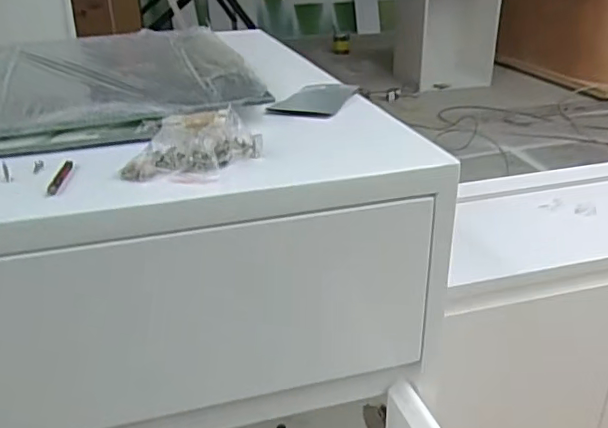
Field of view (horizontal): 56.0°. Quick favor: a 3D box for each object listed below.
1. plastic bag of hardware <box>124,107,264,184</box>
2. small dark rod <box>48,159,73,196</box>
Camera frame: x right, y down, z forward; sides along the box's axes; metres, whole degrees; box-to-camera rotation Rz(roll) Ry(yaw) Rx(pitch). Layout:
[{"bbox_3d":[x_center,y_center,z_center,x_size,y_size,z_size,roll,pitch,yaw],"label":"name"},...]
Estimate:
[{"bbox_3d":[-0.091,-0.063,0.483,0.105,0.026,0.128,-3,26,-5],"label":"plastic bag of hardware"},{"bbox_3d":[-0.186,-0.029,0.439,0.007,0.005,0.059,-3,26,-5],"label":"small dark rod"}]

